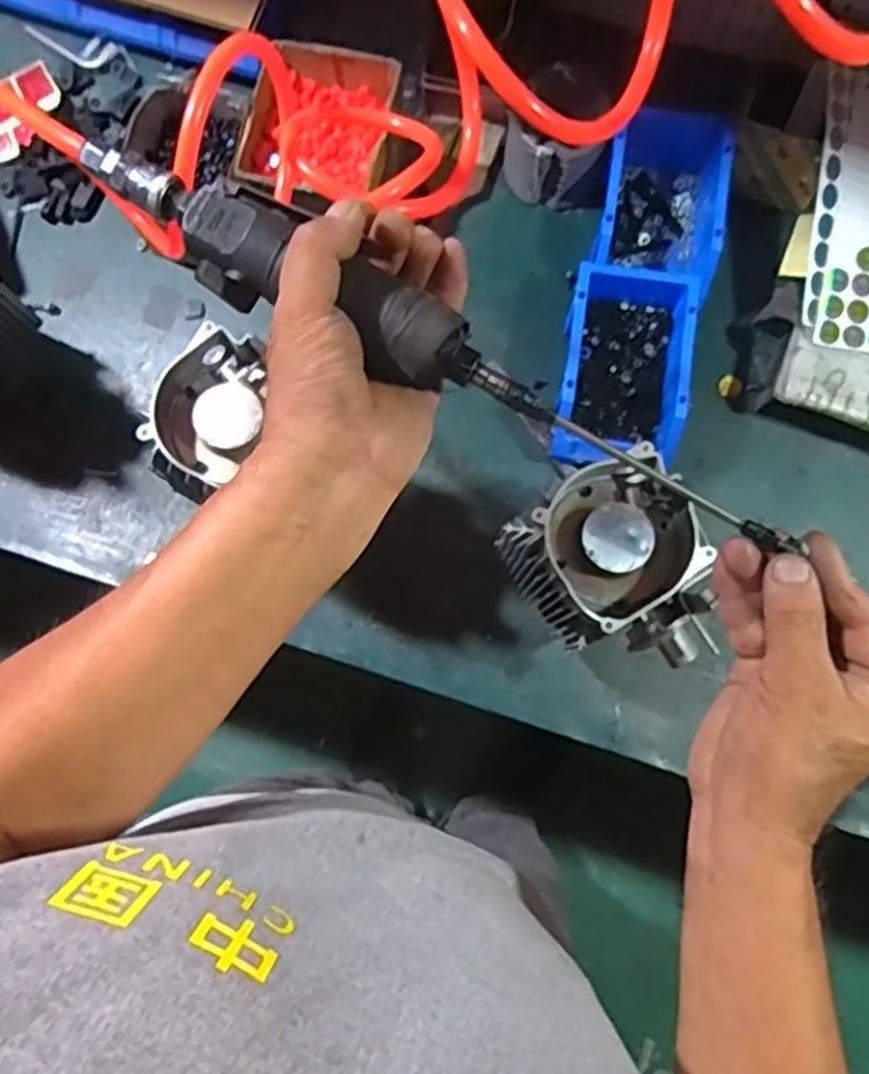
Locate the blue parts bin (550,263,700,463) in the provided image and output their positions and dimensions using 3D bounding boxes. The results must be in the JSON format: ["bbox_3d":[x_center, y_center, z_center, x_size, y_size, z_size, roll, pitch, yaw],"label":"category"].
[{"bbox_3d":[0.182,-0.163,0.746,0.116,0.077,0.184,9,79,2],"label":"blue parts bin"}]

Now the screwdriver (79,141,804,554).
[{"bbox_3d":[-0.001,-0.090,0.368,0.375,0.034,0.050,29,81,0],"label":"screwdriver"}]

